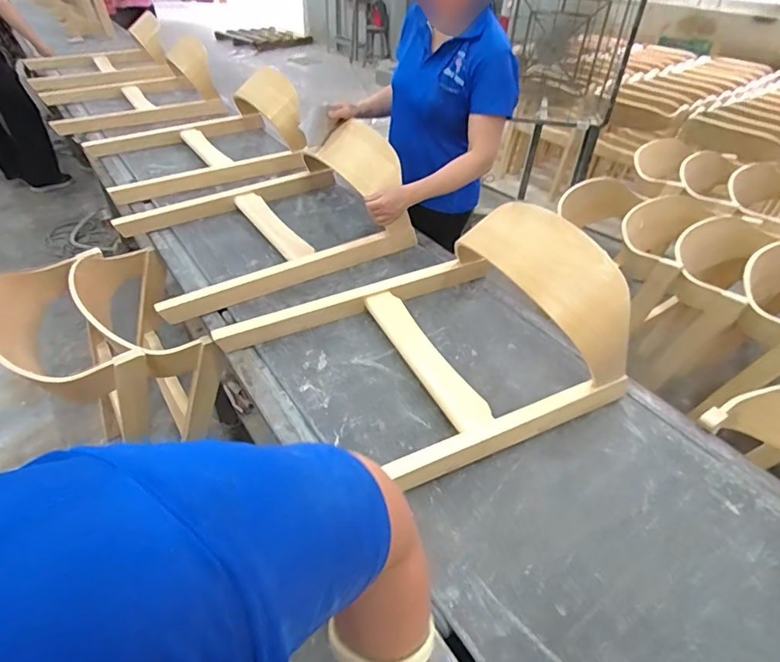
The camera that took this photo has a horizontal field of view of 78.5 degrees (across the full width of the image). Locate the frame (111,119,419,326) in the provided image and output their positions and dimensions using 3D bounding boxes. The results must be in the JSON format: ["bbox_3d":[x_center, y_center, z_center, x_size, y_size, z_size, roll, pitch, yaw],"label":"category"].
[{"bbox_3d":[-0.379,-0.394,1.388,0.725,0.265,0.623,-23,47,-26],"label":"frame"}]

